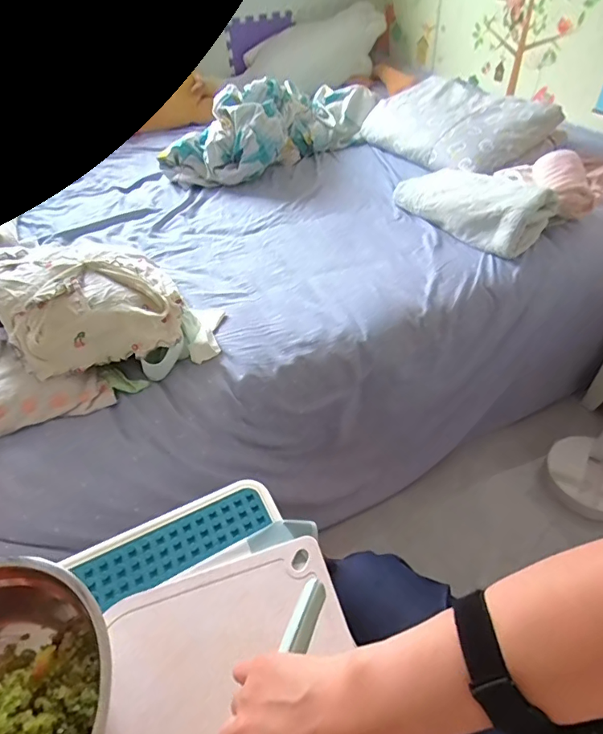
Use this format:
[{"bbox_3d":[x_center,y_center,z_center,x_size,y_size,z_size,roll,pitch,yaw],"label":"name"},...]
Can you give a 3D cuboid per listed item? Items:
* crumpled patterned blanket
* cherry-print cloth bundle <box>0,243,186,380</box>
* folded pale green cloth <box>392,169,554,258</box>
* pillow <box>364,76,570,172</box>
[{"bbox_3d":[-0.059,-0.781,1.439,0.315,0.206,0.730,29,54,29],"label":"crumpled patterned blanket"},{"bbox_3d":[-0.356,-0.114,0.791,0.273,0.118,0.224,-18,46,-12],"label":"cherry-print cloth bundle"},{"bbox_3d":[0.397,-0.397,1.082,0.176,0.118,0.332,-30,50,-23],"label":"folded pale green cloth"},{"bbox_3d":[0.417,-0.684,1.338,0.308,0.144,0.482,-26,49,-20],"label":"pillow"}]

